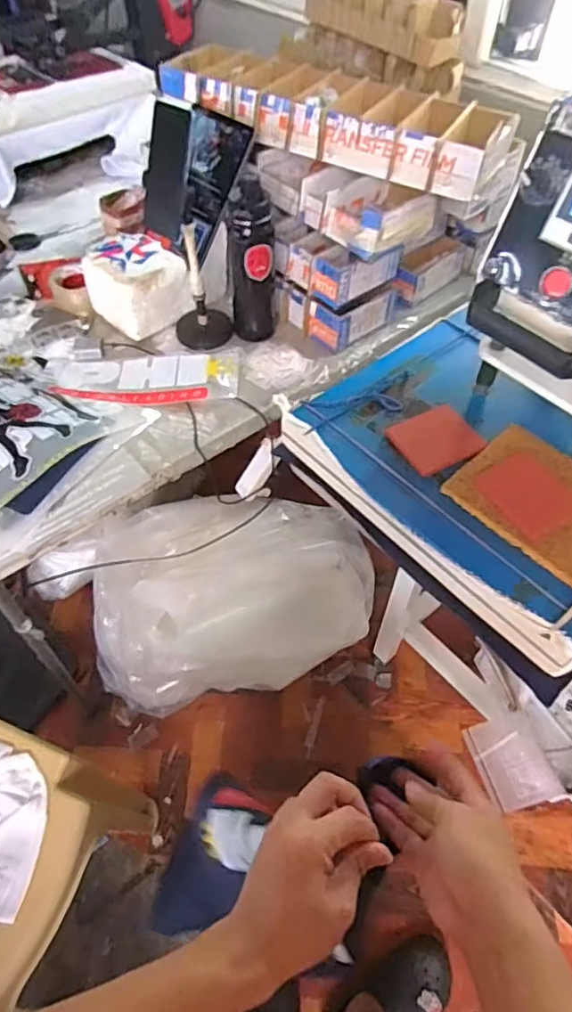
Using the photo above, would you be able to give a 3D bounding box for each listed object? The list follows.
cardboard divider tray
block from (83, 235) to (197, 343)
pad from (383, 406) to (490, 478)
[{"bbox_3d":[0.079,-0.718,1.048,0.664,0.077,0.225,29,58,20],"label":"cardboard divider tray"},{"bbox_3d":[-0.284,-0.426,1.103,0.158,0.120,0.149,37,62,24],"label":"block"},{"bbox_3d":[0.179,-0.080,0.684,0.096,0.008,0.084,-23,57,-17],"label":"pad"}]

